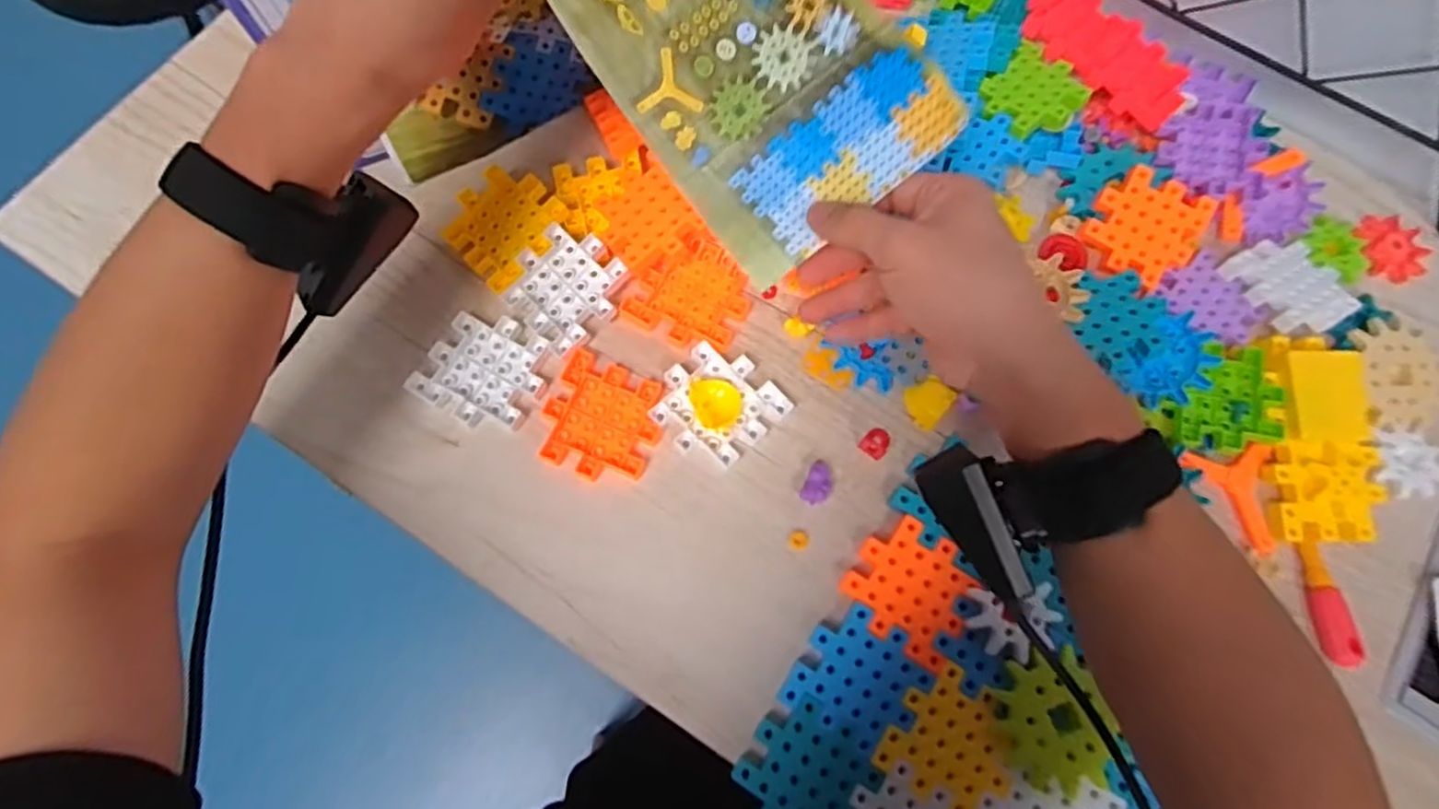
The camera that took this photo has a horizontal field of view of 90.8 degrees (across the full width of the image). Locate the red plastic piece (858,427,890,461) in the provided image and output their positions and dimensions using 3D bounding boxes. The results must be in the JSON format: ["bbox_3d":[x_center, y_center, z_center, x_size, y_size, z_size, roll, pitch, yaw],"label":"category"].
[{"bbox_3d":[0.101,0.024,0.451,0.016,0.013,0.020,39,76,10],"label":"red plastic piece"}]

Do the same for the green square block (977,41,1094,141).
[{"bbox_3d":[0.220,-0.220,0.497,0.060,0.006,0.072,44,77,11],"label":"green square block"}]

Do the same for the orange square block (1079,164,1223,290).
[{"bbox_3d":[0.290,-0.120,0.479,0.071,0.010,0.073,35,88,1],"label":"orange square block"}]

